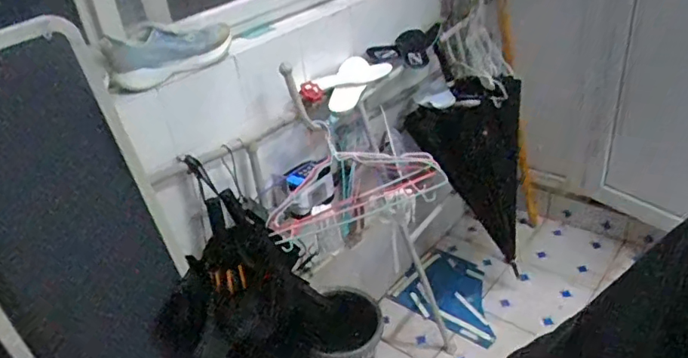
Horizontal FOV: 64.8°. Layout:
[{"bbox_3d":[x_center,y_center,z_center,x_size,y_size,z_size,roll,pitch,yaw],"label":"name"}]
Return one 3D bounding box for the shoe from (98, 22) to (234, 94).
[{"bbox_3d":[-0.369,-0.264,1.101,0.104,0.094,0.287,21,41,39],"label":"shoe"}]

